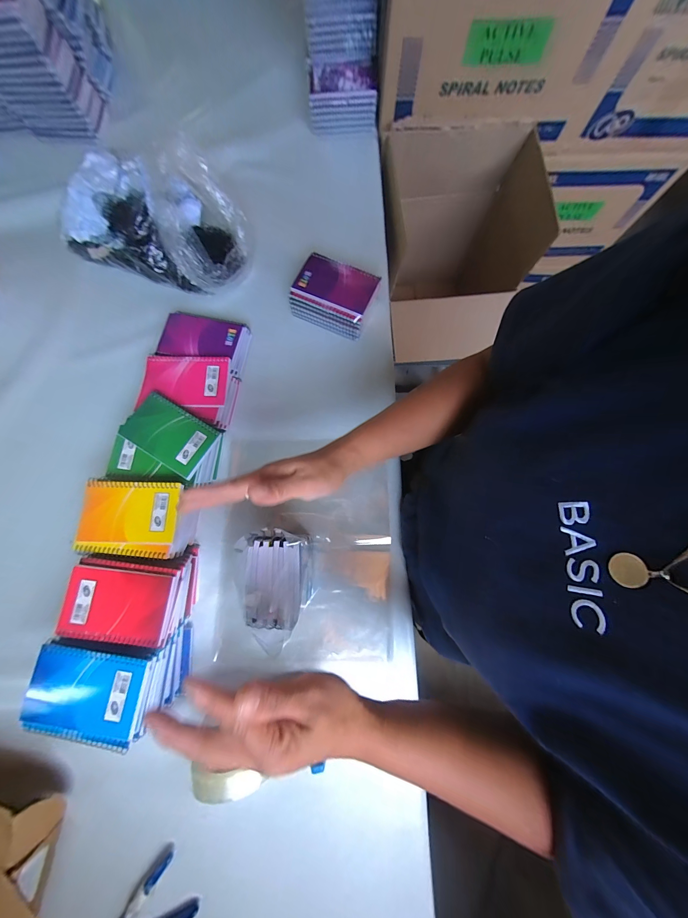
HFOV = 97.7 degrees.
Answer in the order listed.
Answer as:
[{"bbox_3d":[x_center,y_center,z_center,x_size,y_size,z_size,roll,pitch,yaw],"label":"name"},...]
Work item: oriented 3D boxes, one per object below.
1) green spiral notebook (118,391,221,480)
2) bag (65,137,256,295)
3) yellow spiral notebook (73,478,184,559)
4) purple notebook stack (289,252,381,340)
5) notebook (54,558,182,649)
[{"bbox_3d":[-0.258,-0.038,0.445,0.132,0.012,0.080,31,80,5],"label":"green spiral notebook"},{"bbox_3d":[-0.312,-0.404,0.500,0.277,0.113,0.166,19,79,3],"label":"bag"},{"bbox_3d":[-0.290,0.078,0.405,0.127,0.010,0.099,4,79,0],"label":"yellow spiral notebook"},{"bbox_3d":[-0.016,-0.277,0.517,0.131,0.069,0.094,25,79,4],"label":"purple notebook stack"},{"bbox_3d":[-0.282,0.178,0.376,0.132,0.010,0.088,8,79,1],"label":"notebook"}]

